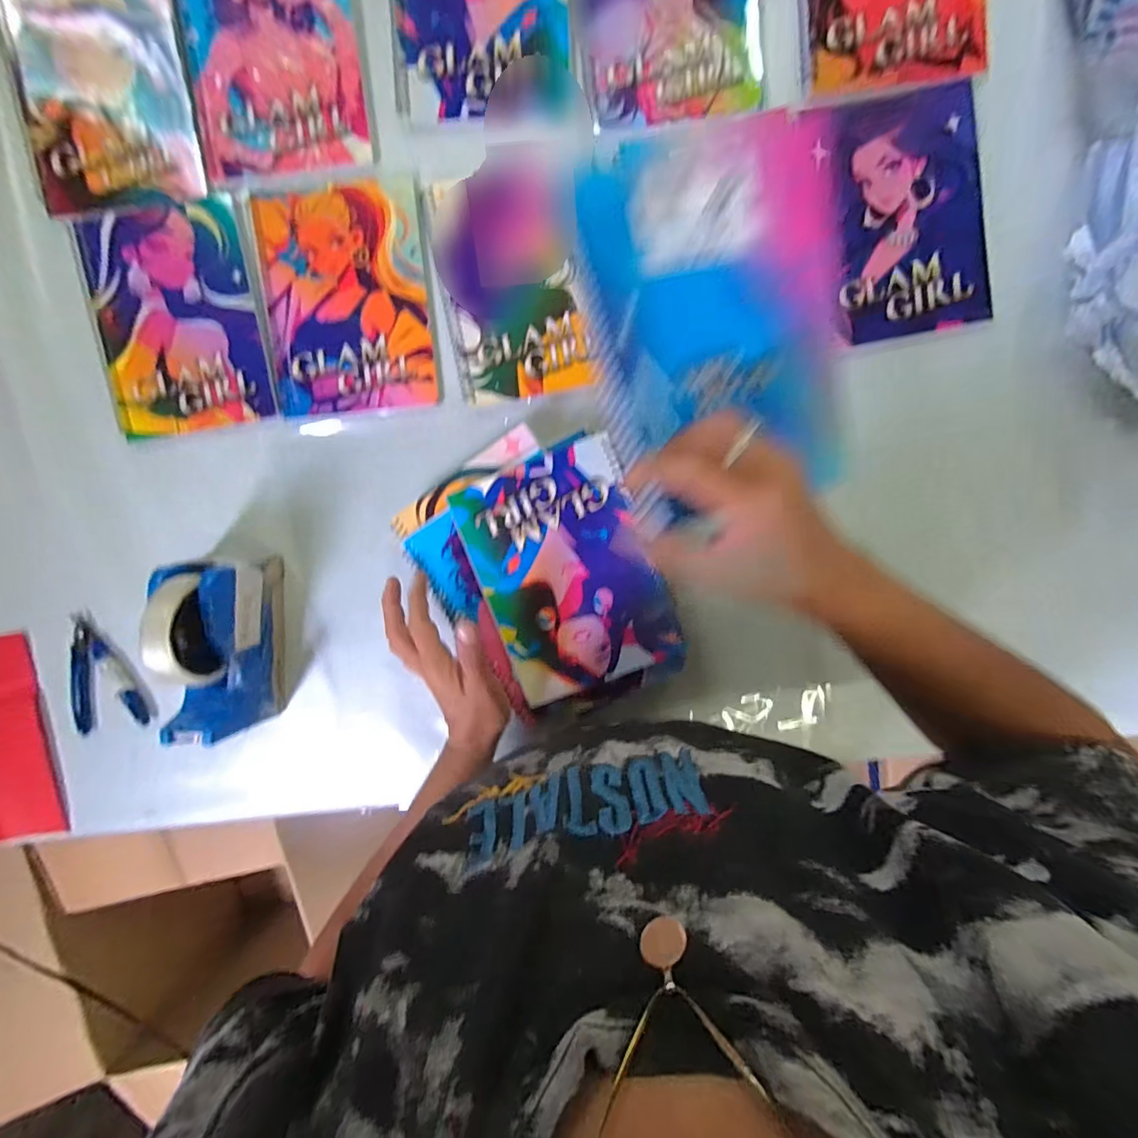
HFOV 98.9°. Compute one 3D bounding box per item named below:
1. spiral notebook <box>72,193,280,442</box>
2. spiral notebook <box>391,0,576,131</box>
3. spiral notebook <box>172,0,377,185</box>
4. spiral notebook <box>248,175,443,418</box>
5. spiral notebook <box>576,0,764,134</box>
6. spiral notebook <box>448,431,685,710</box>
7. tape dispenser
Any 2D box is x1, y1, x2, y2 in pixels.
[{"bbox_3d":[-0.355,-0.225,0.444,0.145,0.008,0.190,-8,96,3],"label":"spiral notebook"},{"bbox_3d":[-0.075,-0.485,0.411,0.149,0.007,0.195,-2,96,2],"label":"spiral notebook"},{"bbox_3d":[-0.257,-0.447,0.419,0.153,0.006,0.198,-6,96,2],"label":"spiral notebook"},{"bbox_3d":[-0.200,-0.242,0.438,0.148,0.005,0.192,-5,96,2],"label":"spiral notebook"},{"bbox_3d":[0.082,-0.482,0.407,0.151,0.006,0.200,-6,96,2],"label":"spiral notebook"},{"bbox_3d":[-0.001,0.005,0.413,0.144,0.005,0.196,-21,95,4],"label":"spiral notebook"},{"bbox_3d":[-0.309,0.072,0.424,0.055,0.112,0.153,2,96,1],"label":"tape dispenser"}]

